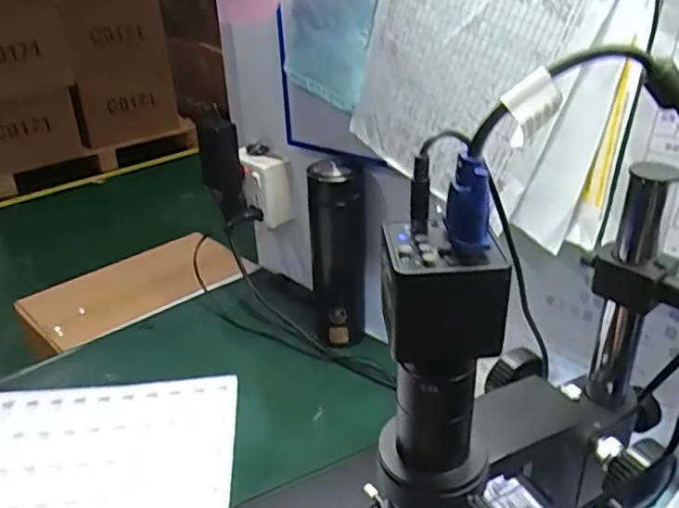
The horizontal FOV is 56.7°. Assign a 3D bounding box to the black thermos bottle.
[{"bbox_3d":[-0.001,0.003,0.766,0.061,0.235,0.069,-4,30,-2],"label":"black thermos bottle"}]

